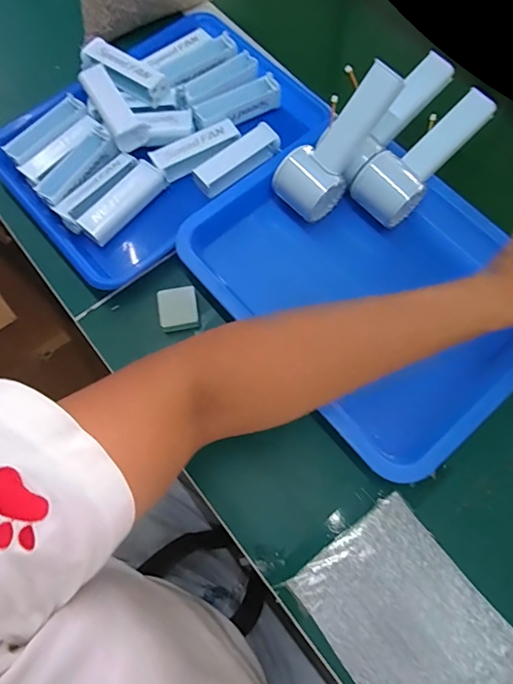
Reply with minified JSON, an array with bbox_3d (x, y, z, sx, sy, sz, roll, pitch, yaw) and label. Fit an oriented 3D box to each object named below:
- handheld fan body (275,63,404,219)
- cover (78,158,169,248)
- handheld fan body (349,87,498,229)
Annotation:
[{"bbox_3d":[0.083,-0.198,0.444,0.061,0.052,0.148,48,117,16],"label":"handheld fan body"},{"bbox_3d":[-0.144,-0.149,0.479,0.031,0.024,0.101,37,74,13],"label":"cover"},{"bbox_3d":[0.176,-0.194,0.460,0.164,0.053,0.060,-43,74,3],"label":"handheld fan body"}]

